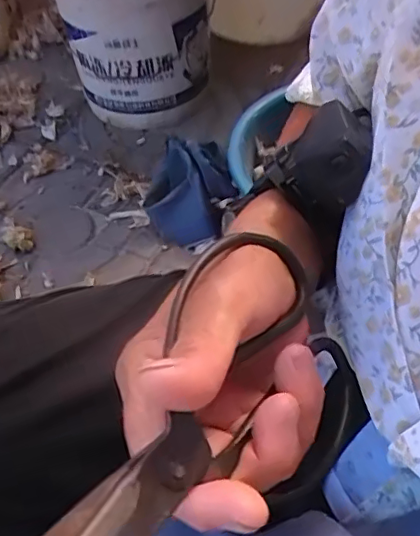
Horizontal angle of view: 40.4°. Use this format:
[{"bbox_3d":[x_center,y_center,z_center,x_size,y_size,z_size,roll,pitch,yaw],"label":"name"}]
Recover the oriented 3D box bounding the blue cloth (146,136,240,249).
[{"bbox_3d":[-0.028,-0.112,0.798,0.122,0.097,0.115,-19,54,-13],"label":"blue cloth"}]

